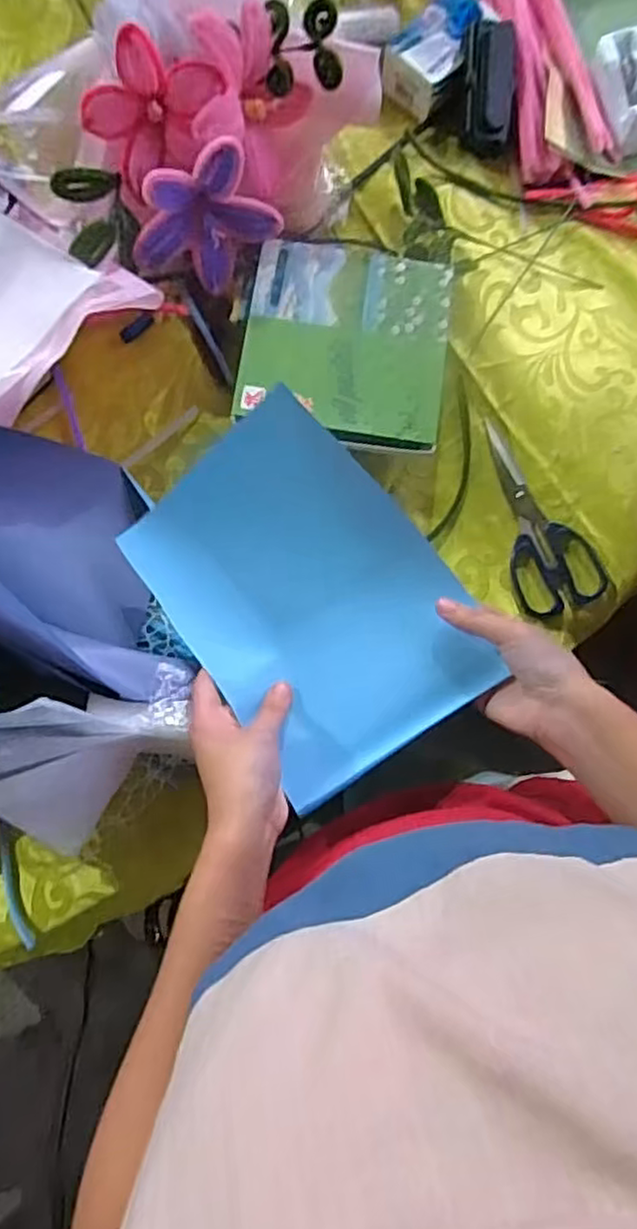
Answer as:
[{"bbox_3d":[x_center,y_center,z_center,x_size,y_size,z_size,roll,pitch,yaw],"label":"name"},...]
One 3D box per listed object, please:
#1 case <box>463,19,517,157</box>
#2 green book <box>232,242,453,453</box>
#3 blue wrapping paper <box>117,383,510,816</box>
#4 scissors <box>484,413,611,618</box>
[{"bbox_3d":[0.162,-0.500,0.650,0.049,0.027,0.107,0,101,-3],"label":"case"},{"bbox_3d":[0.025,-0.232,0.583,0.168,0.007,0.180,8,78,0],"label":"green book"},{"bbox_3d":[-0.009,-0.008,0.480,0.177,0.029,0.240,-37,90,12],"label":"blue wrapping paper"},{"bbox_3d":[0.187,-0.088,0.598,0.073,0.013,0.175,-19,85,-5],"label":"scissors"}]

